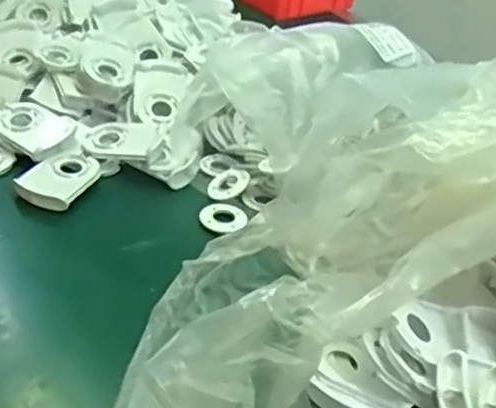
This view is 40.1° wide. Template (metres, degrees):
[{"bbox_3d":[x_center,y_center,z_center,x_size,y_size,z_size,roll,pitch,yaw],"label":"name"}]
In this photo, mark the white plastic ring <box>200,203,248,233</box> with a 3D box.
[{"bbox_3d":[-0.023,0.012,0.665,0.045,0.012,0.045,5,35,-3],"label":"white plastic ring"}]

